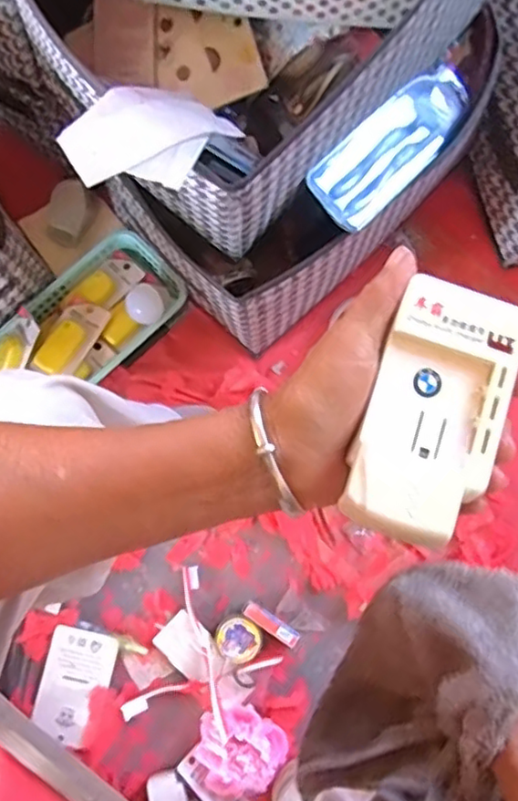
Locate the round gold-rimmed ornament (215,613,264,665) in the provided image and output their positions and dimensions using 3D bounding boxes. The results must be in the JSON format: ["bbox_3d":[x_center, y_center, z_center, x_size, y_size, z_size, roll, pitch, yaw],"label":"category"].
[{"bbox_3d":[-0.022,0.269,0.713,0.049,0.024,0.048,0,78,1],"label":"round gold-rimmed ornament"}]

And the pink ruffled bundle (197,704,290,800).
[{"bbox_3d":[-0.017,0.379,0.682,0.093,0.030,0.086,0,78,1],"label":"pink ruffled bundle"}]

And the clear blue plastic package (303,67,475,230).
[{"bbox_3d":[0.143,-0.263,0.633,0.068,0.056,0.228,41,81,8],"label":"clear blue plastic package"}]

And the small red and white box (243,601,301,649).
[{"bbox_3d":[0.014,0.253,0.711,0.068,0.025,0.019,35,81,8],"label":"small red and white box"}]

